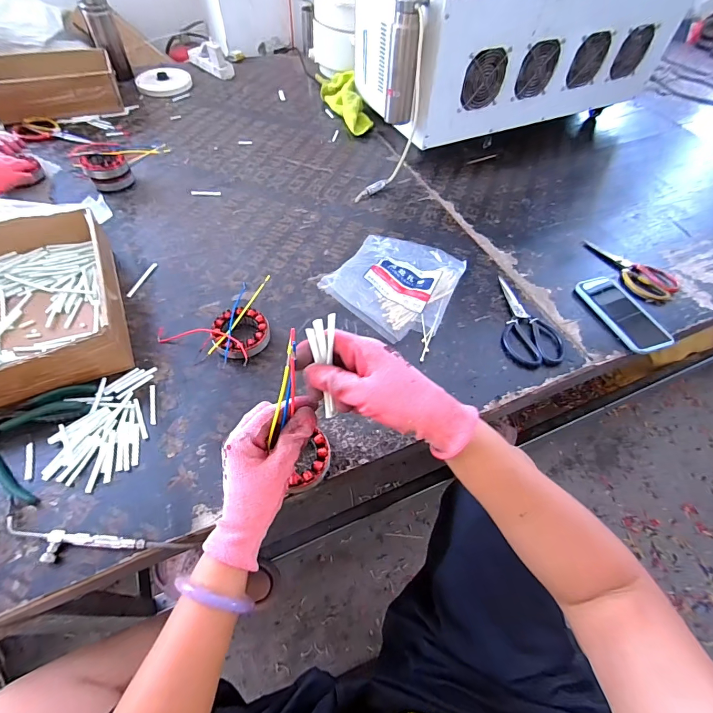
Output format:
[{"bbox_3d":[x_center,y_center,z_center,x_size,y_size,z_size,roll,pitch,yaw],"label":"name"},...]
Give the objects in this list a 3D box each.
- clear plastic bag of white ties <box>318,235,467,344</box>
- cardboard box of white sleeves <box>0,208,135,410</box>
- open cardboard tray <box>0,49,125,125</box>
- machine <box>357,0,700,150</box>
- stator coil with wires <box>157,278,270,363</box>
[{"bbox_3d":[0.074,-0.143,0.672,0.195,0.057,0.245,22,56,12],"label":"clear plastic bag of white ties"},{"bbox_3d":[-0.507,-0.089,0.580,0.243,0.087,0.344,-21,58,-17],"label":"cardboard box of white sleeves"},{"bbox_3d":[-0.823,-0.738,1.032,0.309,0.101,0.235,-23,59,-18],"label":"open cardboard tray"},{"bbox_3d":[0.412,-0.829,0.927,0.802,0.367,0.374,-16,57,-14],"label":"machine"},{"bbox_3d":[-0.214,-0.072,0.616,0.171,0.035,0.180,2,54,-2],"label":"stator coil with wires"}]

